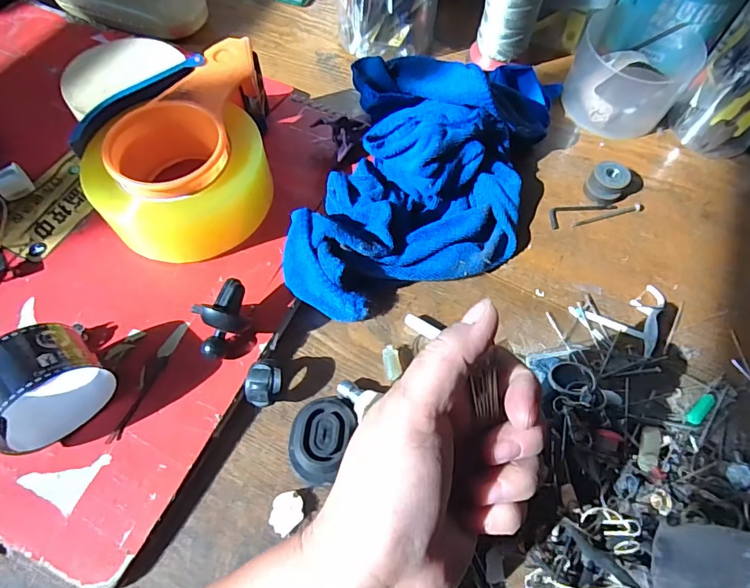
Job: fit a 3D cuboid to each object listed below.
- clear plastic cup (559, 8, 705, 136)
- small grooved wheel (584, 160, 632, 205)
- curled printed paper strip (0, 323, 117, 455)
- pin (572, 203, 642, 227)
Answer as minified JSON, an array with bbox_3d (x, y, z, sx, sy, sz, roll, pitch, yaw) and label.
[{"bbox_3d":[0.227,-0.200,0.426,0.097,0.063,0.106,1,61,-2],"label":"clear plastic cup"},{"bbox_3d":[0.192,-0.092,0.391,0.028,0.019,0.033,34,65,16],"label":"small grooved wheel"},{"bbox_3d":[-0.188,0.050,0.264,0.044,0.059,0.057,37,66,17],"label":"curled printed paper strip"},{"bbox_3d":[0.190,-0.065,0.384,0.061,0.006,0.006,-13,62,-9],"label":"pin"}]

